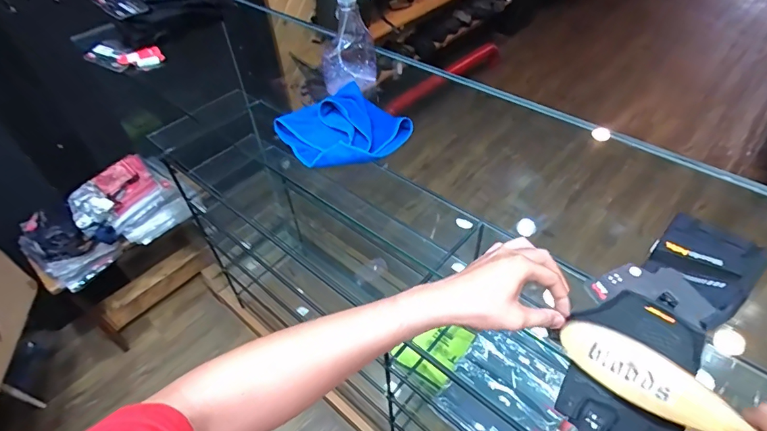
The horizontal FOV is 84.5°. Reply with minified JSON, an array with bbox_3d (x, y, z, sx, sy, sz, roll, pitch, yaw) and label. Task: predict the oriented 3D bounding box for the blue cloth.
[{"bbox_3d":[-0.065,-0.142,0.683,0.173,0.035,0.166,-29,52,-22],"label":"blue cloth"}]

